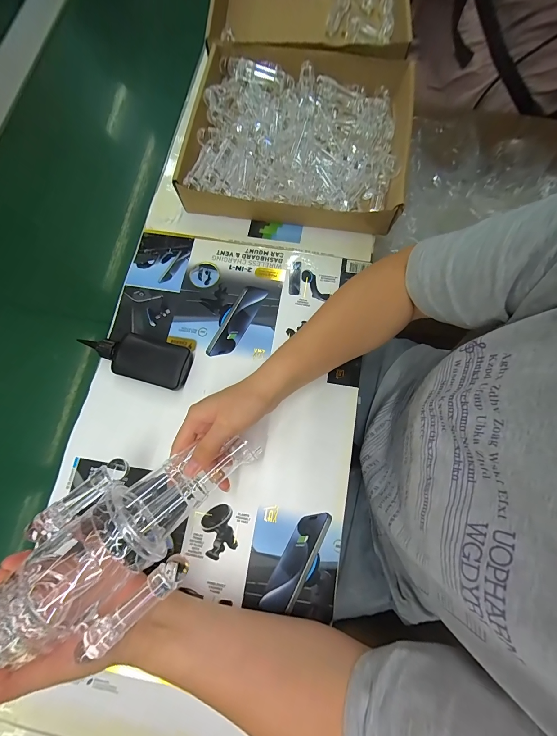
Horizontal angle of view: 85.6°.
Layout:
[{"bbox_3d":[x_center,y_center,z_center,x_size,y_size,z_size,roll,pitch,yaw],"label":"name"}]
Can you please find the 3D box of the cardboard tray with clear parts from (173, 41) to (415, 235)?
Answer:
[{"bbox_3d":[0.021,-0.337,0.445,0.314,0.090,0.278,8,75,4],"label":"cardboard tray with clear parts"}]

